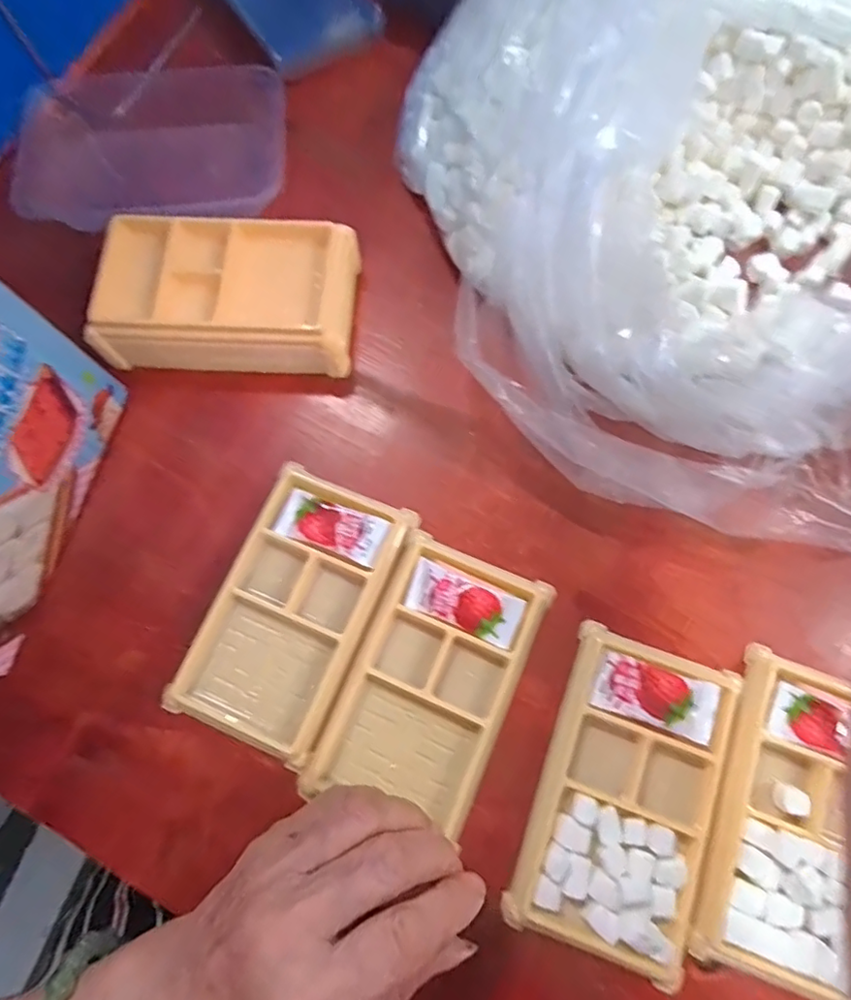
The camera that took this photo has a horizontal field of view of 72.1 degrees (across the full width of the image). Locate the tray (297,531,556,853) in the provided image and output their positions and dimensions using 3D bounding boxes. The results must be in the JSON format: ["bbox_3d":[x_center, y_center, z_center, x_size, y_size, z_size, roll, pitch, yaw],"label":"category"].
[{"bbox_3d":[0.003,0.090,0.289,0.079,0.013,0.128,23,76,8],"label":"tray"}]

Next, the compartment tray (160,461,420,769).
[{"bbox_3d":[-0.067,0.055,0.298,0.076,0.018,0.136,23,76,8],"label":"compartment tray"}]

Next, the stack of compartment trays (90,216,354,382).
[{"bbox_3d":[-0.113,-0.116,0.339,0.140,0.040,0.084,2,74,3],"label":"stack of compartment trays"}]

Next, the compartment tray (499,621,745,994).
[{"bbox_3d":[0.095,0.136,0.270,0.078,0.015,0.134,19,75,7],"label":"compartment tray"}]

